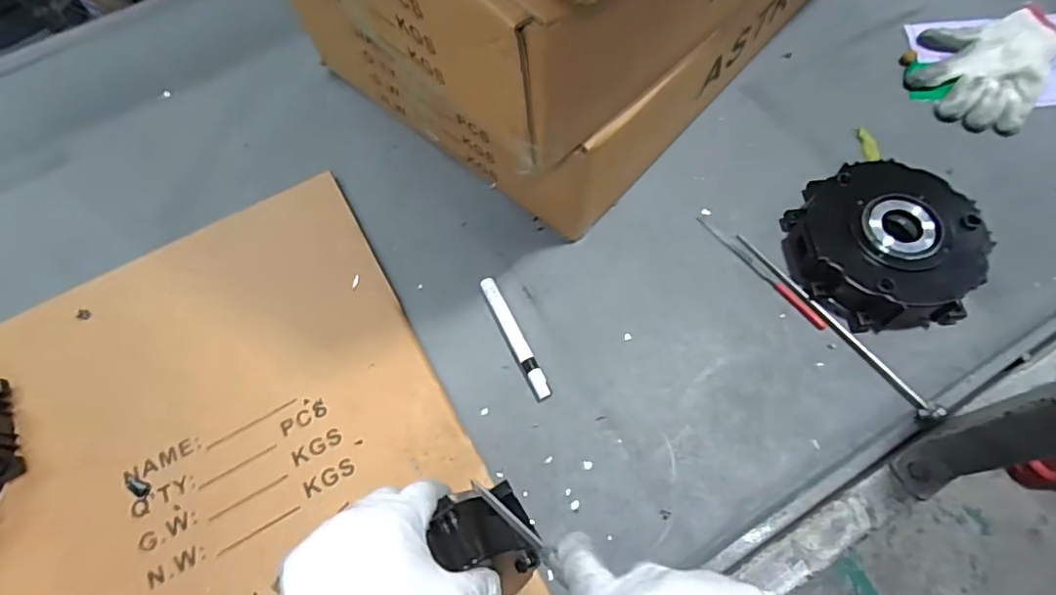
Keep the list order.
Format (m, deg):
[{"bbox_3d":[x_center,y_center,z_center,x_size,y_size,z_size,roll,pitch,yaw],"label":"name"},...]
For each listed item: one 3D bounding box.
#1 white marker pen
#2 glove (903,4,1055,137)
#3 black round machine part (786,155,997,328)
[{"bbox_3d":[-0.014,0.039,0.571,0.015,0.011,0.142,-25,67,-9],"label":"white marker pen"},{"bbox_3d":[0.563,-0.290,0.679,0.142,0.033,0.186,30,70,15],"label":"glove"},{"bbox_3d":[0.370,-0.057,0.573,0.172,0.057,0.173,-1,66,2],"label":"black round machine part"}]

